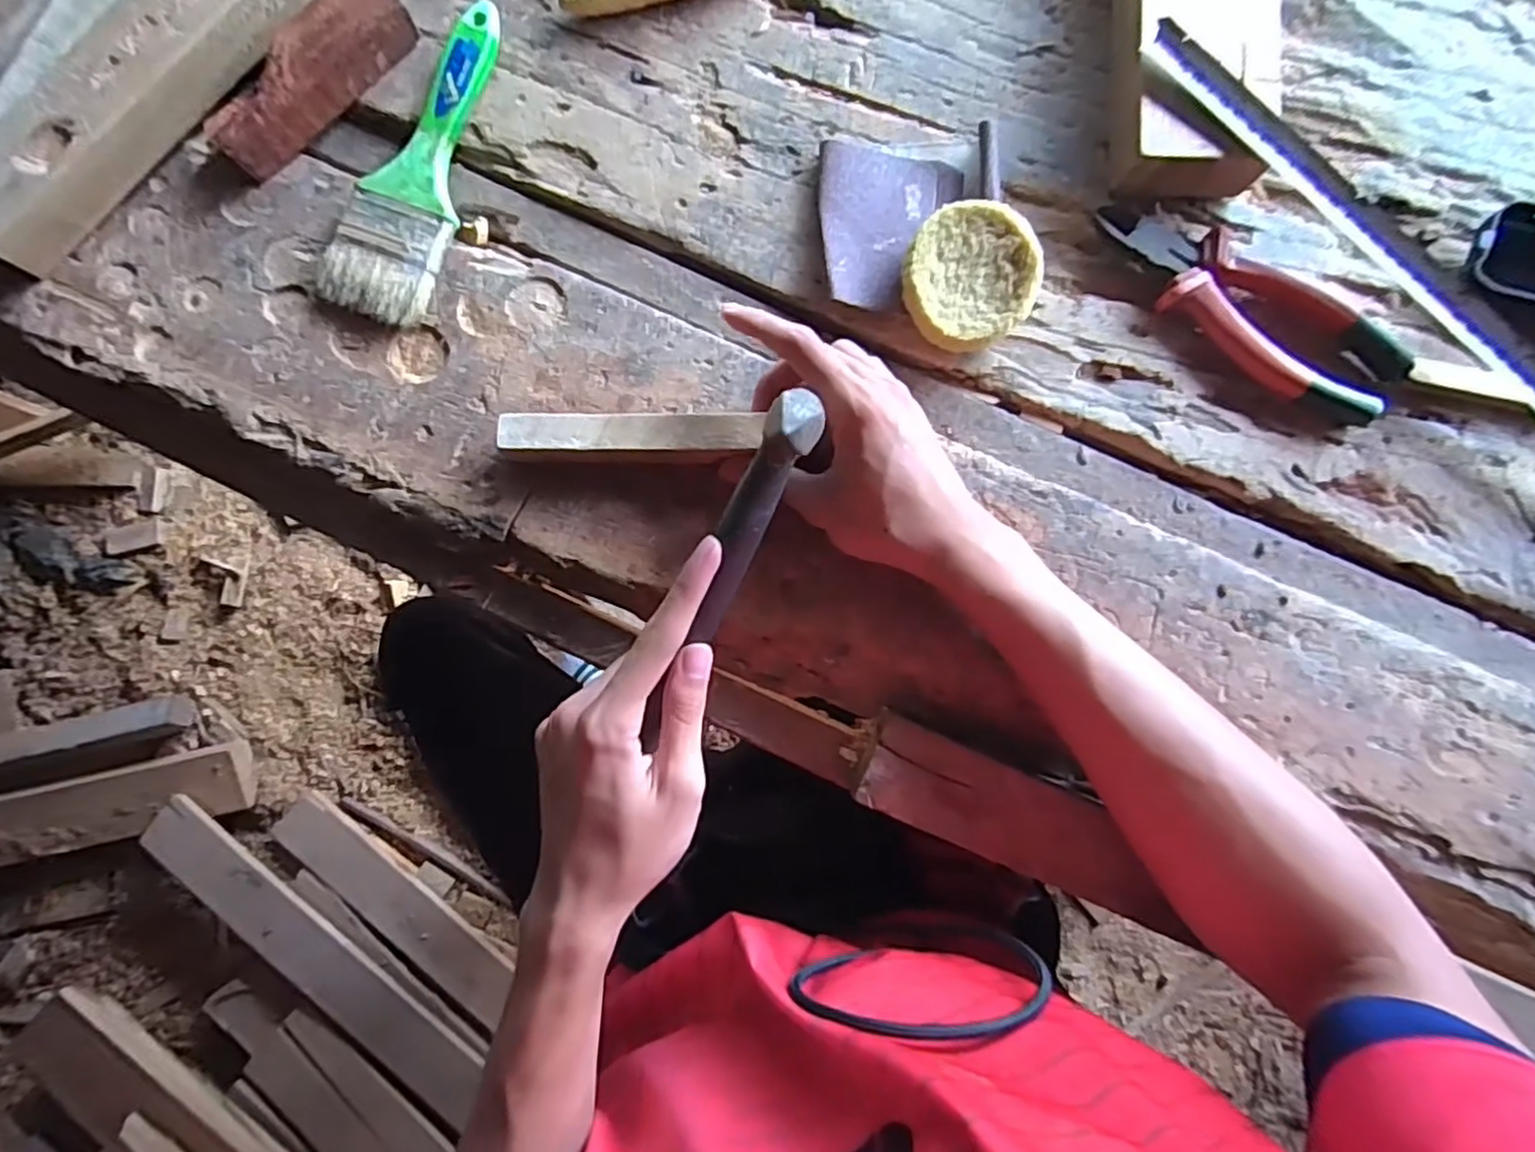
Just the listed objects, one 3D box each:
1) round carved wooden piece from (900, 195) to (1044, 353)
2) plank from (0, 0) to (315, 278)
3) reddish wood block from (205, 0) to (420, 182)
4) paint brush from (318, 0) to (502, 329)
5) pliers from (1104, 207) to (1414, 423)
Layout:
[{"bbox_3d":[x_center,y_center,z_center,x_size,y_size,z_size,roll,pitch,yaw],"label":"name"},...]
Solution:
[{"bbox_3d":[0.112,-0.166,0.382,0.071,0.030,0.073,0,85,0],"label":"round carved wooden piece"},{"bbox_3d":[-0.329,-0.319,0.395,0.058,0.033,0.335,42,87,3],"label":"plank"},{"bbox_3d":[-0.266,-0.291,0.396,0.038,0.028,0.131,44,87,3],"label":"reddish wood block"},{"bbox_3d":[-0.200,-0.241,0.398,0.058,0.016,0.193,18,86,1],"label":"paint brush"},{"bbox_3d":[0.268,-0.152,0.385,0.181,0.021,0.059,37,86,3],"label":"pliers"}]

